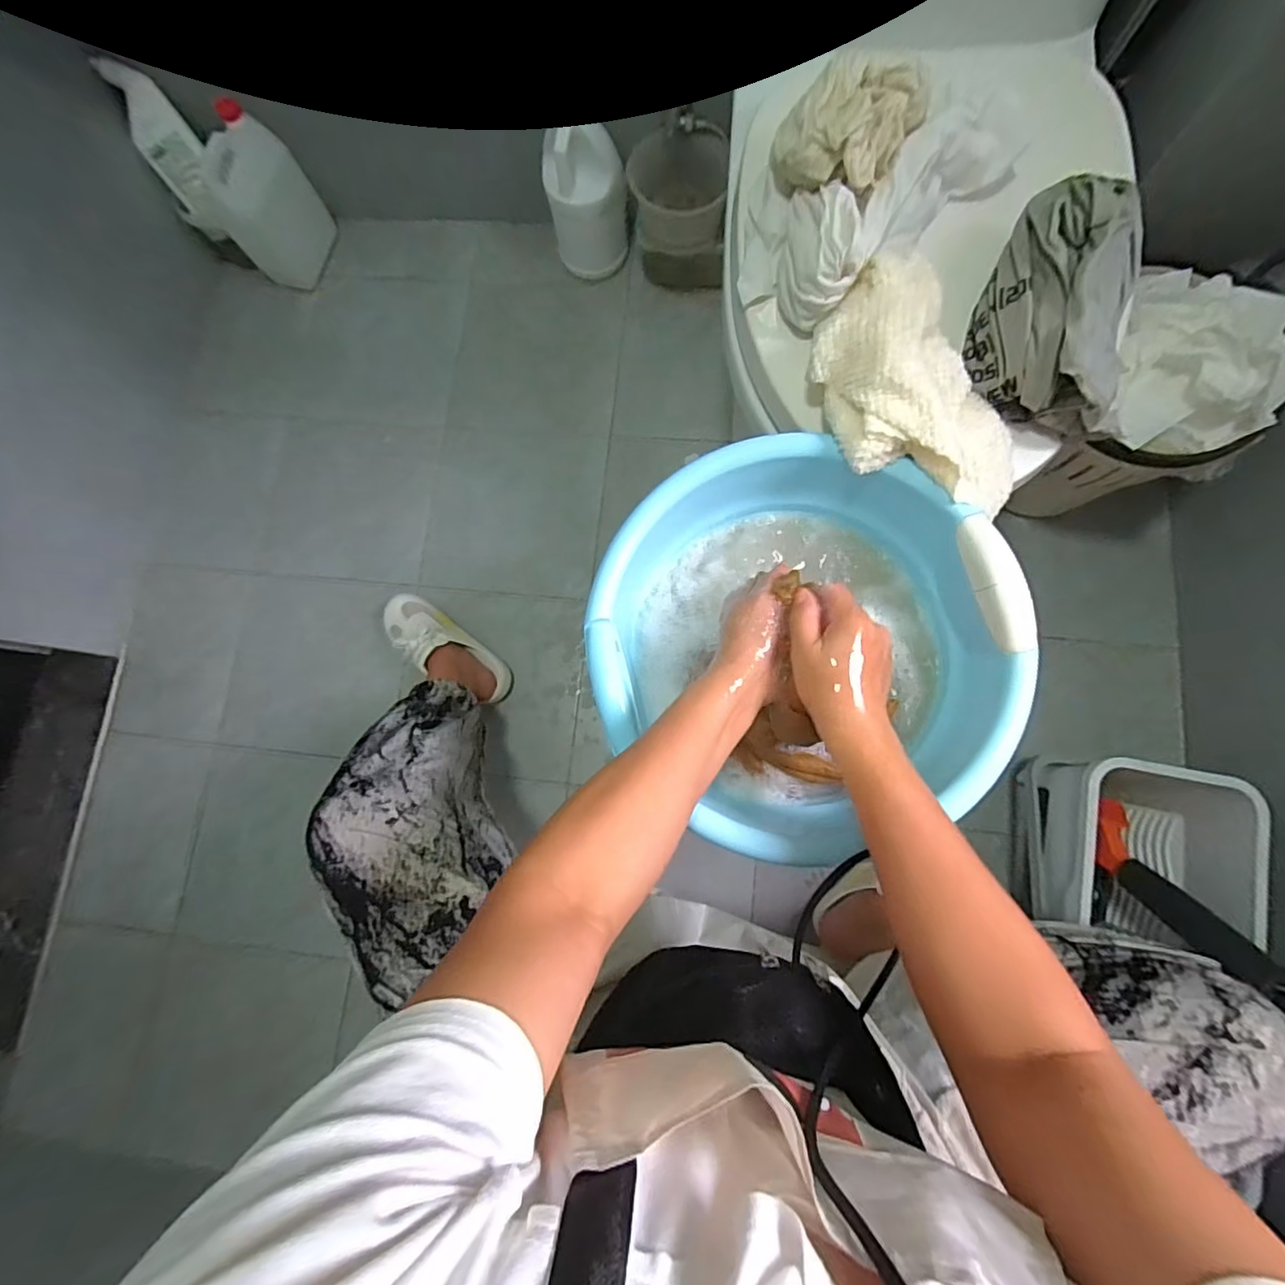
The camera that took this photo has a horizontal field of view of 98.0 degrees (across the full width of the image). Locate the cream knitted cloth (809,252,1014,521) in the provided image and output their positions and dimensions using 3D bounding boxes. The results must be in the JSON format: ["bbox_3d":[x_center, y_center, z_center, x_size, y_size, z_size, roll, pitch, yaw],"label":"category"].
[{"bbox_3d":[0.215,-0.197,0.450,0.125,0.074,0.208,-27,77,-1],"label":"cream knitted cloth"}]

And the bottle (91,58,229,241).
[{"bbox_3d":[-0.795,-0.825,0.948,0.077,0.226,0.044,-2,49,4],"label":"bottle"}]

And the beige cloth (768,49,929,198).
[{"bbox_3d":[0.167,-0.420,0.455,0.090,0.062,0.104,39,84,11],"label":"beige cloth"}]

